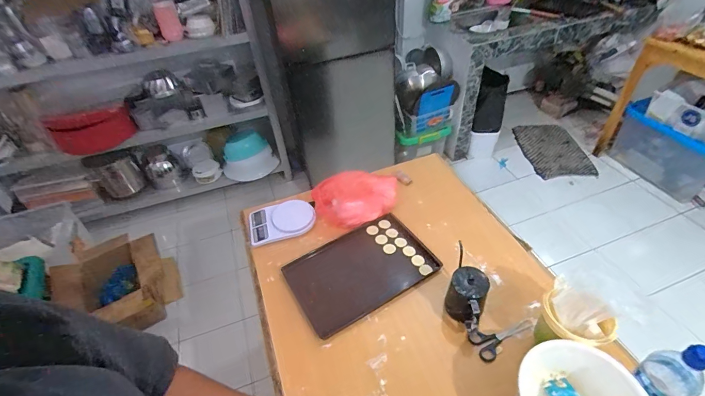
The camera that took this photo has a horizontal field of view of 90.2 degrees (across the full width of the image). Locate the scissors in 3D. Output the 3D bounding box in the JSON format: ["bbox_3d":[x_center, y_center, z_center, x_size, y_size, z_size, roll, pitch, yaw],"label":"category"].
[{"bbox_3d":[0.345,0.312,0.789,0.156,0.014,0.068,-16,45,-11],"label":"scissors"}]

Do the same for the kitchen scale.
[{"bbox_3d":[-0.217,0.066,1.065,0.196,0.033,0.134,-14,45,-9],"label":"kitchen scale"}]

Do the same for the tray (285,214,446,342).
[{"bbox_3d":[0.022,0.190,0.949,0.363,0.019,0.249,-25,47,-19],"label":"tray"}]

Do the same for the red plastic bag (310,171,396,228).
[{"bbox_3d":[0.015,-0.028,1.093,0.275,0.092,0.218,-14,45,-9],"label":"red plastic bag"}]

